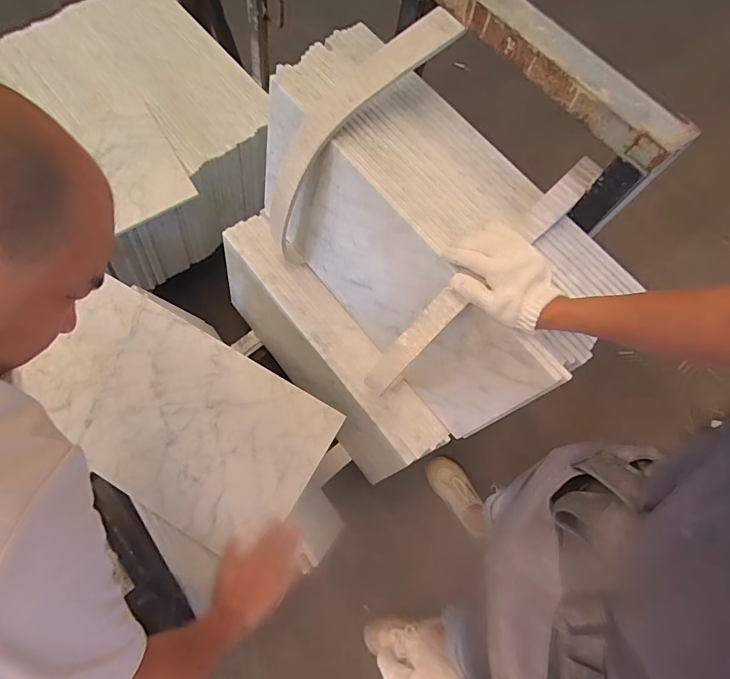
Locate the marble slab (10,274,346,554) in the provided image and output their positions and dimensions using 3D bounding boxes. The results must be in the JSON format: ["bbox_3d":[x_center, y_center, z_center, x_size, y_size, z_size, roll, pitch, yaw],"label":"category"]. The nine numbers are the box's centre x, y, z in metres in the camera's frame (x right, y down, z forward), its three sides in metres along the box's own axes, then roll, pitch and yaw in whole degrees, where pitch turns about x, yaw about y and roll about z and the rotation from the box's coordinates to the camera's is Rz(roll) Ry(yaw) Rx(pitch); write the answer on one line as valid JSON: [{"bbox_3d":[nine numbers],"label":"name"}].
[{"bbox_3d":[-0.341,0.126,0.783,0.532,0.018,0.292,30,72,8],"label":"marble slab"}]

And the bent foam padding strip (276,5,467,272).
[{"bbox_3d":[-0.045,-0.302,0.679,0.123,0.450,0.066,-10,64,-52],"label":"bent foam padding strip"}]

